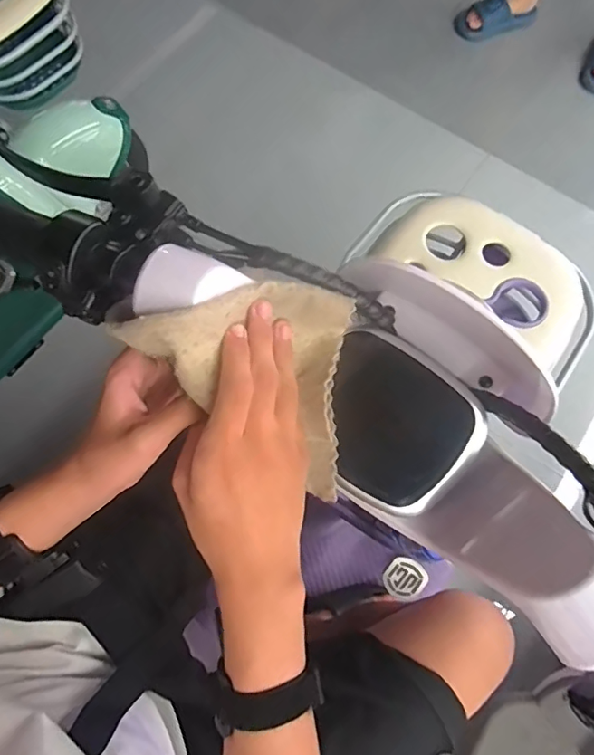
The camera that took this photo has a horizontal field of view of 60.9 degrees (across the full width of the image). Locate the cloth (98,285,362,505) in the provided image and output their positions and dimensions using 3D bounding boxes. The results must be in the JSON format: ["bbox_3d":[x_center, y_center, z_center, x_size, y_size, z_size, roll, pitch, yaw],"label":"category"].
[{"bbox_3d":[-0.015,-0.015,0.330,0.154,0.097,0.107,33,75,10],"label":"cloth"}]

